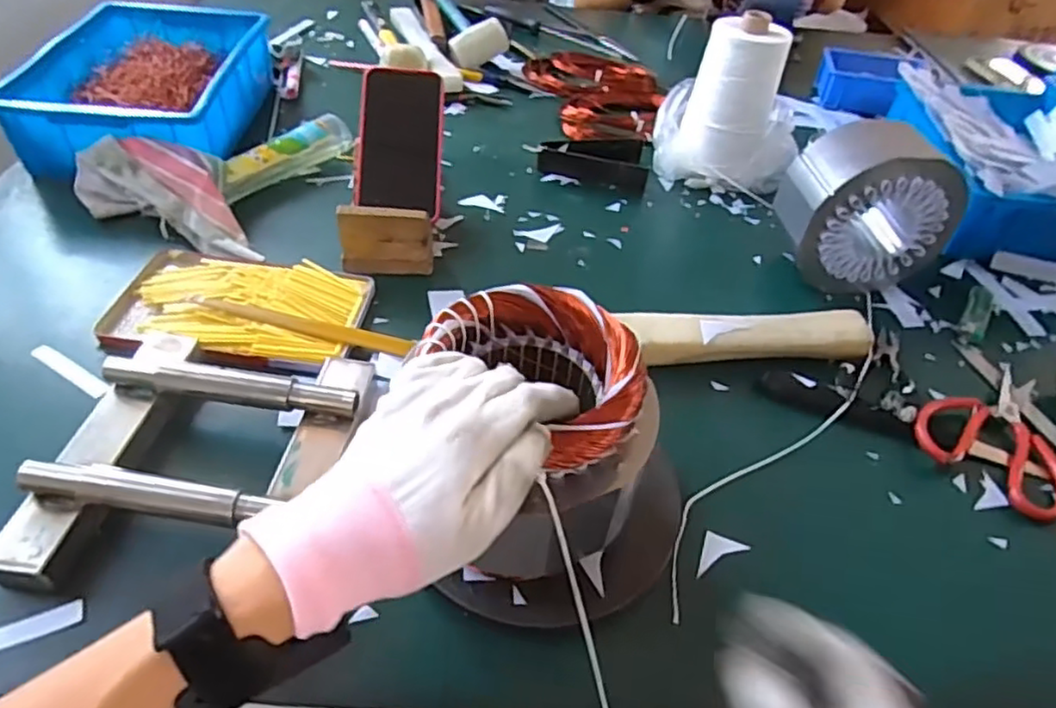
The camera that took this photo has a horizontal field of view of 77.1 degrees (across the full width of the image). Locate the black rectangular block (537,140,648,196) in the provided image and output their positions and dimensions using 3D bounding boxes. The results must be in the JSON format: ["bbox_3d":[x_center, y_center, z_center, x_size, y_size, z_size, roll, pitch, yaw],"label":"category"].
[{"bbox_3d":[0.082,-0.234,0.795,0.126,0.027,0.078,13,45,7],"label":"black rectangular block"}]

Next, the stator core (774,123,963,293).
[{"bbox_3d":[0.322,-0.140,0.636,0.153,0.149,0.077,0,45,-7],"label":"stator core"}]

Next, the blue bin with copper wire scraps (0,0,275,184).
[{"bbox_3d":[-0.430,-0.305,0.765,0.203,0.085,0.312,2,45,-4],"label":"blue bin with copper wire scraps"}]

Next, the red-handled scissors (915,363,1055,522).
[{"bbox_3d":[0.393,0.062,0.542,0.150,0.011,0.114,-33,57,-32],"label":"red-handled scissors"}]

